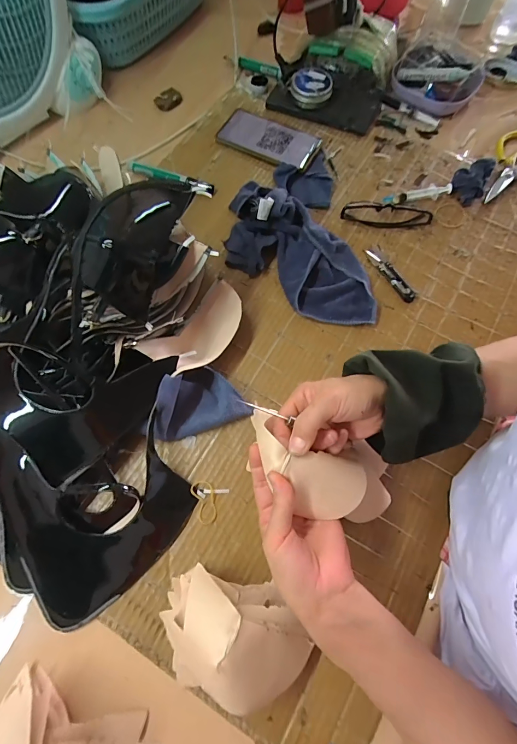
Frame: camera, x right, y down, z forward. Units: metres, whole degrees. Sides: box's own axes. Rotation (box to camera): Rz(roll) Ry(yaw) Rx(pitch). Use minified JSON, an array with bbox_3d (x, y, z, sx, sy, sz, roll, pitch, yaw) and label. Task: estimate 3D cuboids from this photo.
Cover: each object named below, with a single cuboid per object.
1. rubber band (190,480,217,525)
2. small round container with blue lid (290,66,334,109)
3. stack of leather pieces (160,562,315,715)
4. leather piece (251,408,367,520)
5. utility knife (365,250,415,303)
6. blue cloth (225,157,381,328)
[{"bbox_3d":[-0.060,0.146,0.397,0.023,0.011,0.048,-16,71,-5],"label":"rubber band"},{"bbox_3d":[0.090,-0.471,0.590,0.067,0.034,0.060,-4,71,-1],"label":"small round container with blue lid"},{"bbox_3d":[-0.023,0.241,0.326,0.138,0.081,0.083,23,72,8],"label":"stack of leather pieces"},{"bbox_3d":[0.040,0.086,0.314,0.123,0.018,0.060,35,73,-10],"label":"leather piece"},{"bbox_3d":[0.188,-0.140,0.499,0.022,0.009,0.097,-28,73,-9],"label":"utility knife"},{"bbox_3d":[0.047,-0.195,0.495,0.179,0.053,0.278,-10,71,-3],"label":"blue cloth"}]

